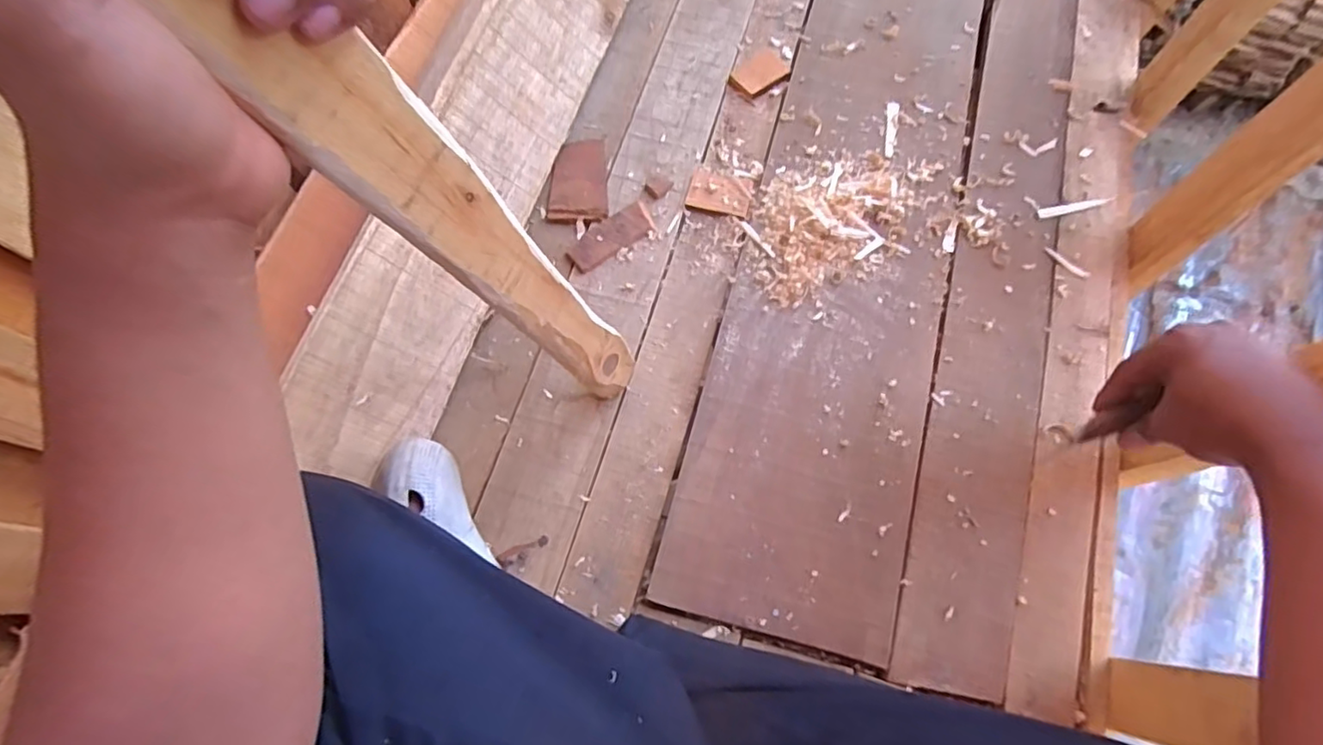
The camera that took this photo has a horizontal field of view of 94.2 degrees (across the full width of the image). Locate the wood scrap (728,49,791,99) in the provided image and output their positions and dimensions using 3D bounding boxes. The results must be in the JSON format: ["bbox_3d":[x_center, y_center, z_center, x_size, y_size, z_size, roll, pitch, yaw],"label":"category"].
[{"bbox_3d":[0.109,-0.329,0.674,0.064,0.004,0.044,-42,75,-14],"label":"wood scrap"}]

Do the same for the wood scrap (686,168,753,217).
[{"bbox_3d":[0.060,-0.182,0.619,0.062,0.004,0.048,14,70,5],"label":"wood scrap"}]

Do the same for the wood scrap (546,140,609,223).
[{"bbox_3d":[-0.083,-0.197,0.624,0.058,0.009,0.096,2,70,1],"label":"wood scrap"}]

